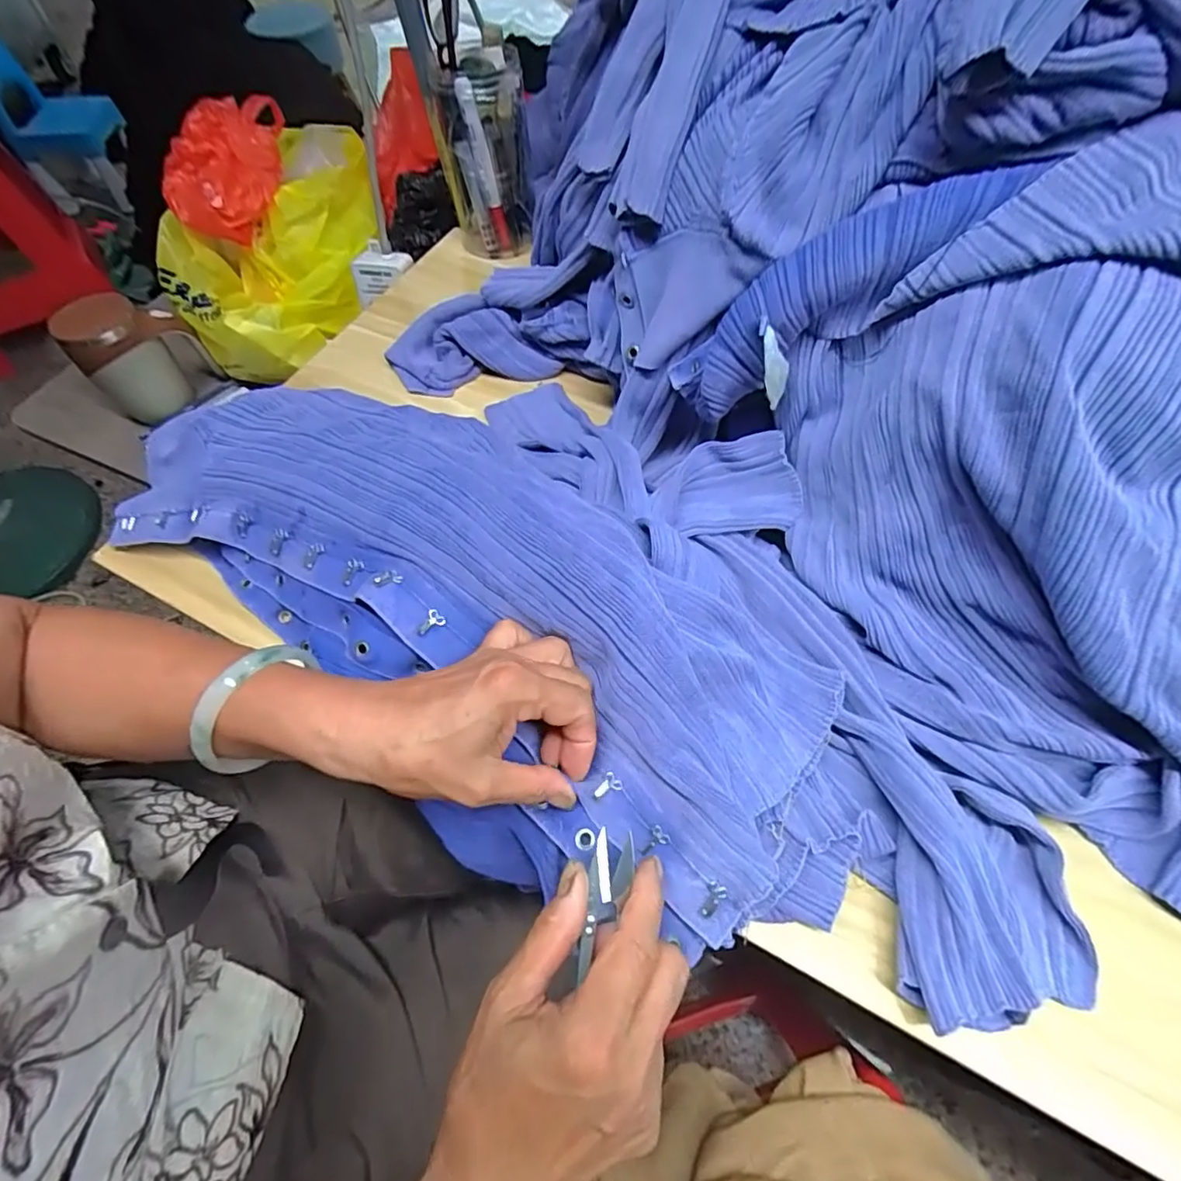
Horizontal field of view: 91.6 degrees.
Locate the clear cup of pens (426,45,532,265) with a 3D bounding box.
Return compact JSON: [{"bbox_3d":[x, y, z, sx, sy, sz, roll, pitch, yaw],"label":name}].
[{"bbox_3d":[-0.106,-0.427,0.568,0.083,0.156,0.085,-10,62,-3],"label":"clear cup of pens"}]

